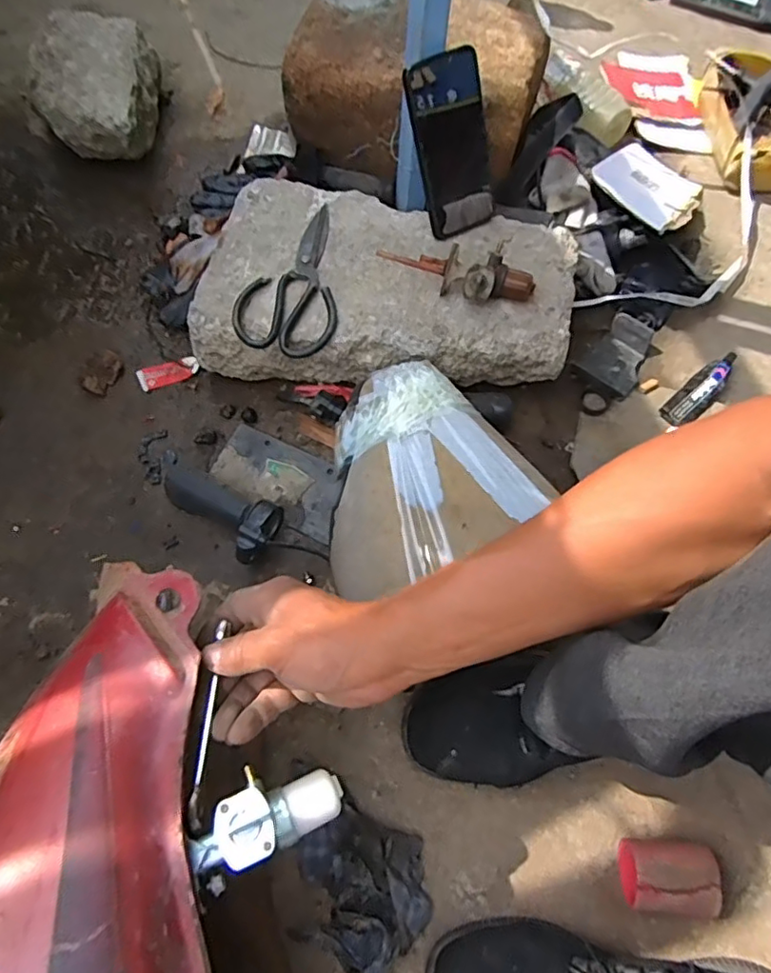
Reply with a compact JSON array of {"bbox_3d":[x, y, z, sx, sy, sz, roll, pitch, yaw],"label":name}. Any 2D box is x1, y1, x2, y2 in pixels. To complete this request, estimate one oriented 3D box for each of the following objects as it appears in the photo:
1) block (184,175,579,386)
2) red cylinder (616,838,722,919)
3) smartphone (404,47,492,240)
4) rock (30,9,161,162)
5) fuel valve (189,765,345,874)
[{"bbox_3d":[0.005,-0.225,0.666,0.405,0.111,0.223,9,67,1],"label":"block"},{"bbox_3d":[0.233,0.324,0.486,0.075,0.045,0.051,5,67,0],"label":"red cylinder"},{"bbox_3d":[0.072,-0.359,0.620,0.083,0.168,0.018,-24,37,-7],"label":"smartphone"},{"bbox_3d":[-0.398,-0.540,0.800,0.151,0.098,0.199,3,67,-1],"label":"rock"},{"bbox_3d":[-0.070,0.191,0.343,0.086,0.031,0.043,-11,64,-29],"label":"fuel valve"}]

